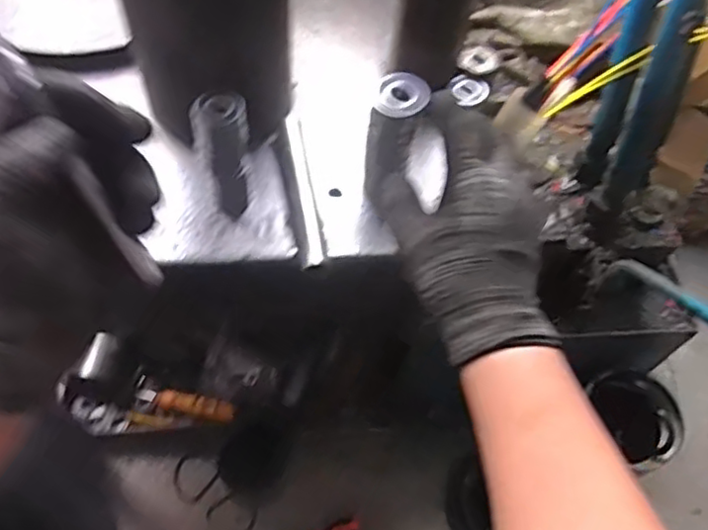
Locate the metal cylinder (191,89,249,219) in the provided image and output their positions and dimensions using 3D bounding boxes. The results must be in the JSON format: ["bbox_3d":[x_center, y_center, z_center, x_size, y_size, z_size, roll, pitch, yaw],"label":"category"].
[{"bbox_3d":[-0.099,-0.083,0.512,0.037,0.100,0.039,-9,60,-9],"label":"metal cylinder"}]

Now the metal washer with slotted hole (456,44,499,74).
[{"bbox_3d":[0.115,-0.190,0.614,0.032,0.009,0.033,2,59,-3],"label":"metal washer with slotted hole"}]

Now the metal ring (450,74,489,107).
[{"bbox_3d":[0.105,-0.159,0.602,0.035,0.007,0.032,2,59,-3],"label":"metal ring"}]

